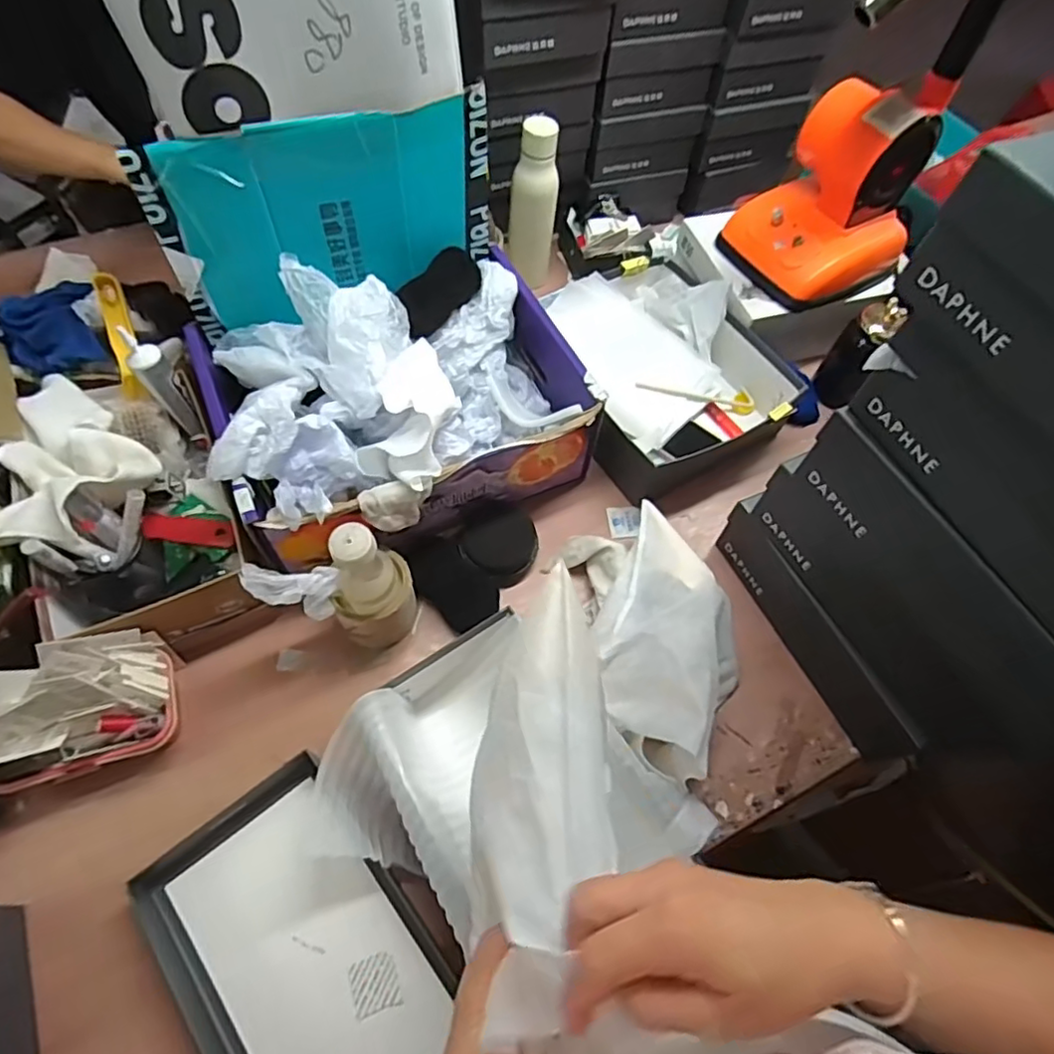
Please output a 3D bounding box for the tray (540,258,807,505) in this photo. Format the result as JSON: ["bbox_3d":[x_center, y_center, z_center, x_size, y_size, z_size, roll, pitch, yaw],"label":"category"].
[{"bbox_3d":[0.183,-0.224,0.856,0.279,0.113,0.328,-16,63,-13],"label":"tray"}]

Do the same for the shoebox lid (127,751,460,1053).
[{"bbox_3d":[-0.190,0.382,0.545,0.181,0.034,0.305,-35,69,-21],"label":"shoebox lid"}]

